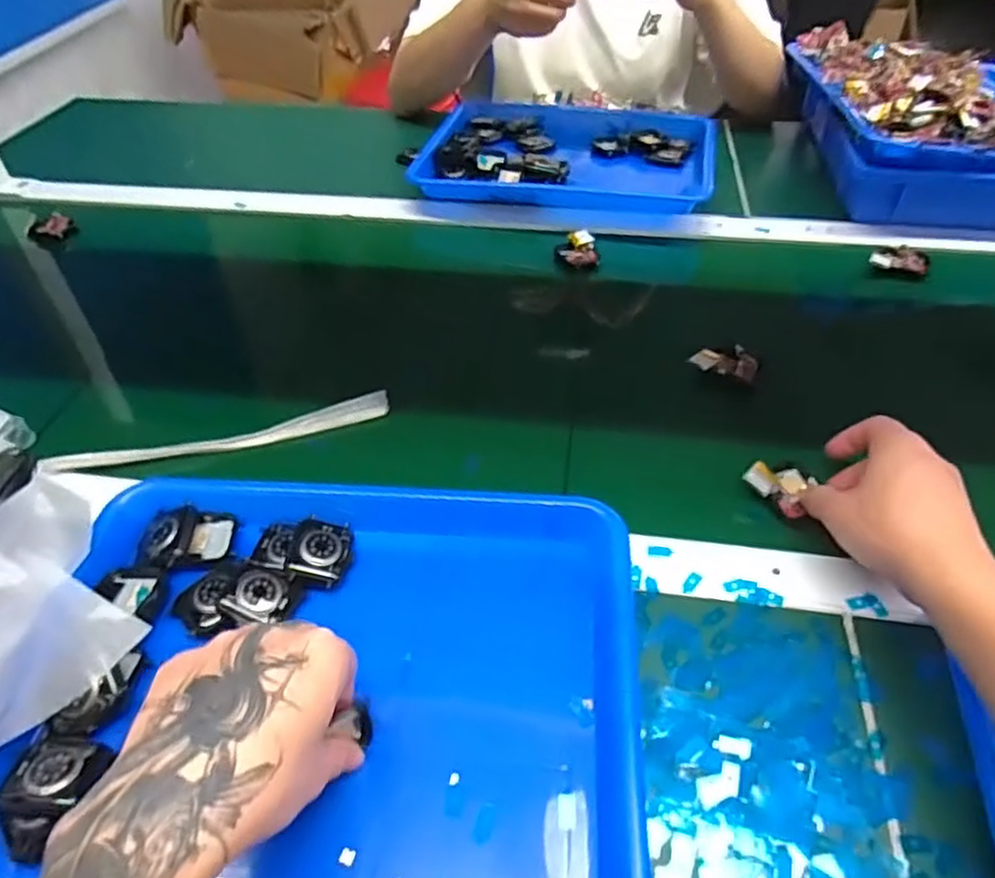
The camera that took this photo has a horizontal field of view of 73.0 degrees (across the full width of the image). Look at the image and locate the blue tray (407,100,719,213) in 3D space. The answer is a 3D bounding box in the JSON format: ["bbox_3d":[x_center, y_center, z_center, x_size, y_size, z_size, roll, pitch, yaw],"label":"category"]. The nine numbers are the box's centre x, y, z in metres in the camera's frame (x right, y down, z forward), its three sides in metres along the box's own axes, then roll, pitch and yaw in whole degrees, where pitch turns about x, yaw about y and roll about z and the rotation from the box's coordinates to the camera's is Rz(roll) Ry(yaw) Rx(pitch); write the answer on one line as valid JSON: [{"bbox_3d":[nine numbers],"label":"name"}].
[{"bbox_3d":[0.085,-0.342,0.809,0.334,0.042,0.241,8,48,9],"label":"blue tray"}]

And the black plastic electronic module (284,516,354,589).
[{"bbox_3d":[-0.111,0.069,0.423,0.036,0.011,0.040,19,54,-10],"label":"black plastic electronic module"}]

